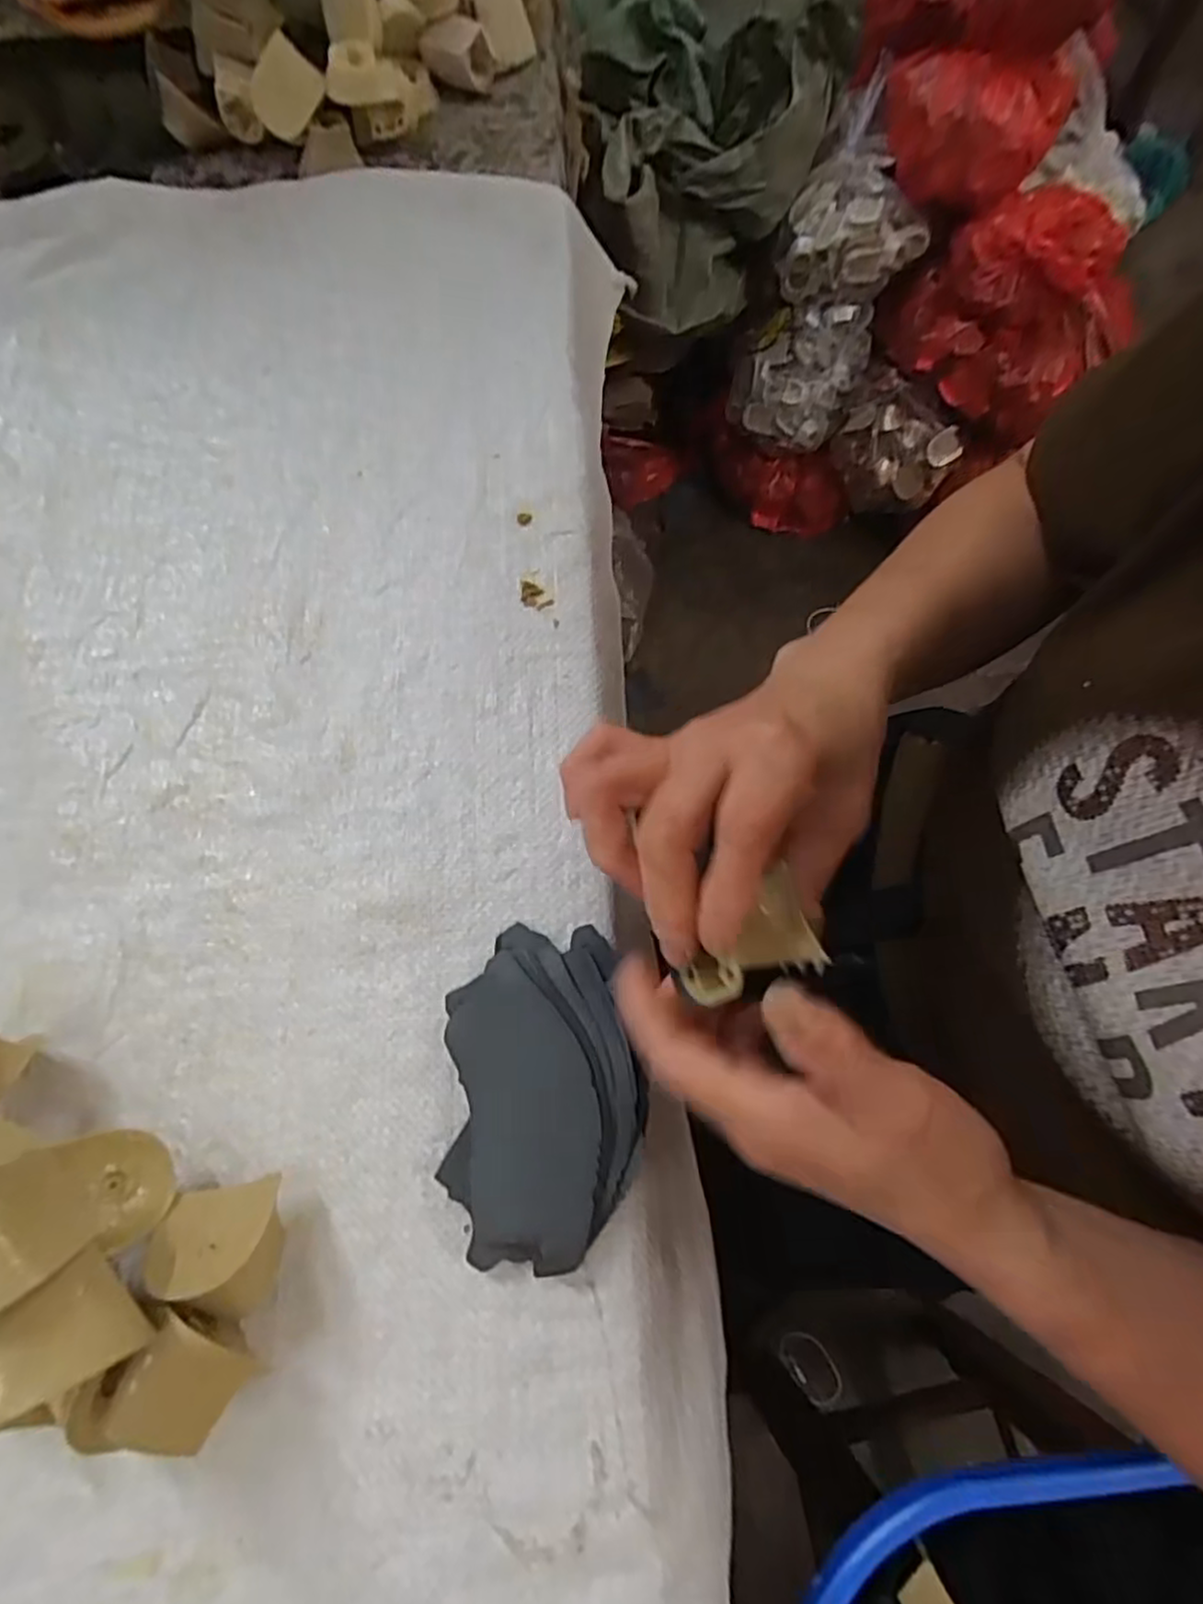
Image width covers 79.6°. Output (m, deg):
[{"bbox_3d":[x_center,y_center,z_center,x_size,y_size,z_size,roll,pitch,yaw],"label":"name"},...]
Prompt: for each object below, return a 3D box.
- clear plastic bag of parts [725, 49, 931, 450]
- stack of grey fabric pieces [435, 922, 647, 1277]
[{"bbox_3d":[0.336,-0.752,1.039,0.194,0.436,0.114,20,31,8],"label":"clear plastic bag of parts"},{"bbox_3d":[-0.025,0.122,0.311,0.082,0.020,0.131,-2,71,1],"label":"stack of grey fabric pieces"}]

